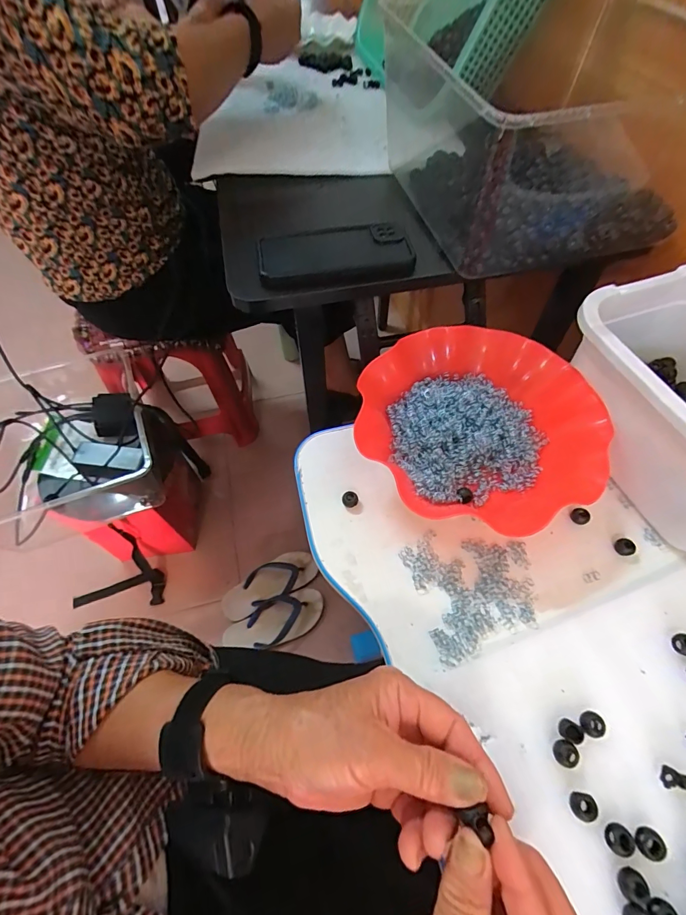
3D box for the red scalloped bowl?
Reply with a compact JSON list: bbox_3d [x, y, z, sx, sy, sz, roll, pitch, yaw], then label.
[{"bbox_3d":[0.129,-0.029,0.393,0.205,0.064,0.219,-1,59,1],"label":"red scalloped bowl"}]

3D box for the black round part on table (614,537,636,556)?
[{"bbox_3d":[0.254,0.081,0.358,0.015,0.008,0.015,-1,59,1],"label":"black round part on table"}]

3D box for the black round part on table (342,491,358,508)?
[{"bbox_3d":[0.007,0.041,0.389,0.015,0.012,0.014,-1,59,1],"label":"black round part on table"}]

